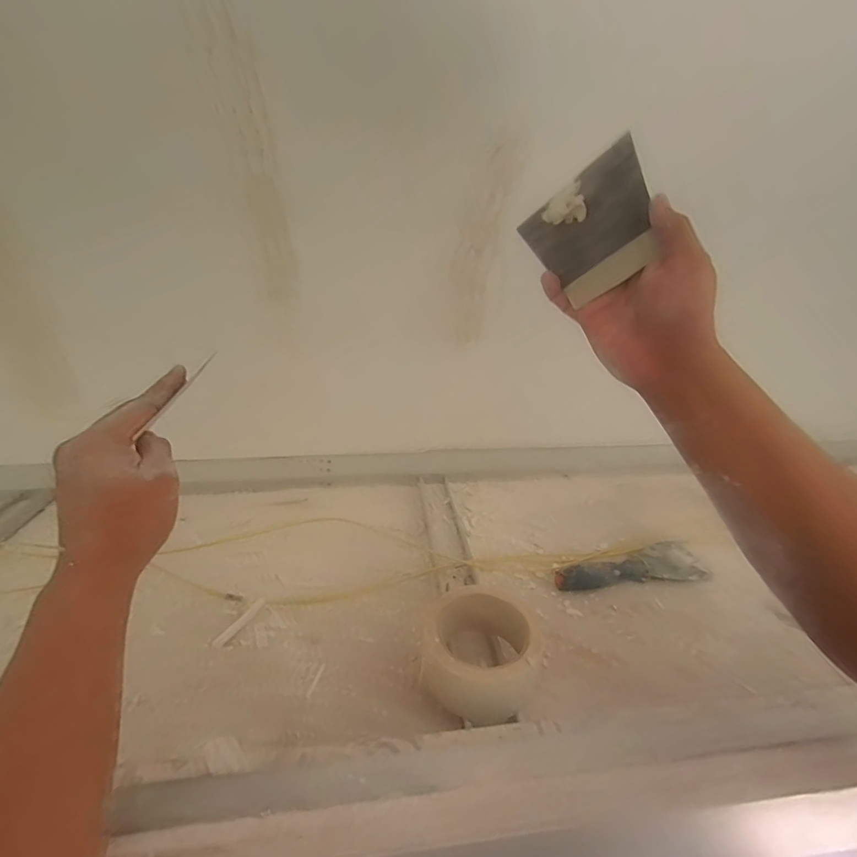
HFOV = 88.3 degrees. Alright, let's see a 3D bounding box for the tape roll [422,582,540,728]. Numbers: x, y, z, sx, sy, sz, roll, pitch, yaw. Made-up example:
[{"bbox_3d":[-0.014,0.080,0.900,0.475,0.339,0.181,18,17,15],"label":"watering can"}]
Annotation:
[{"bbox_3d":[0.045,0.212,0.410,0.098,0.078,0.106,1,23,-1],"label":"tape roll"}]

